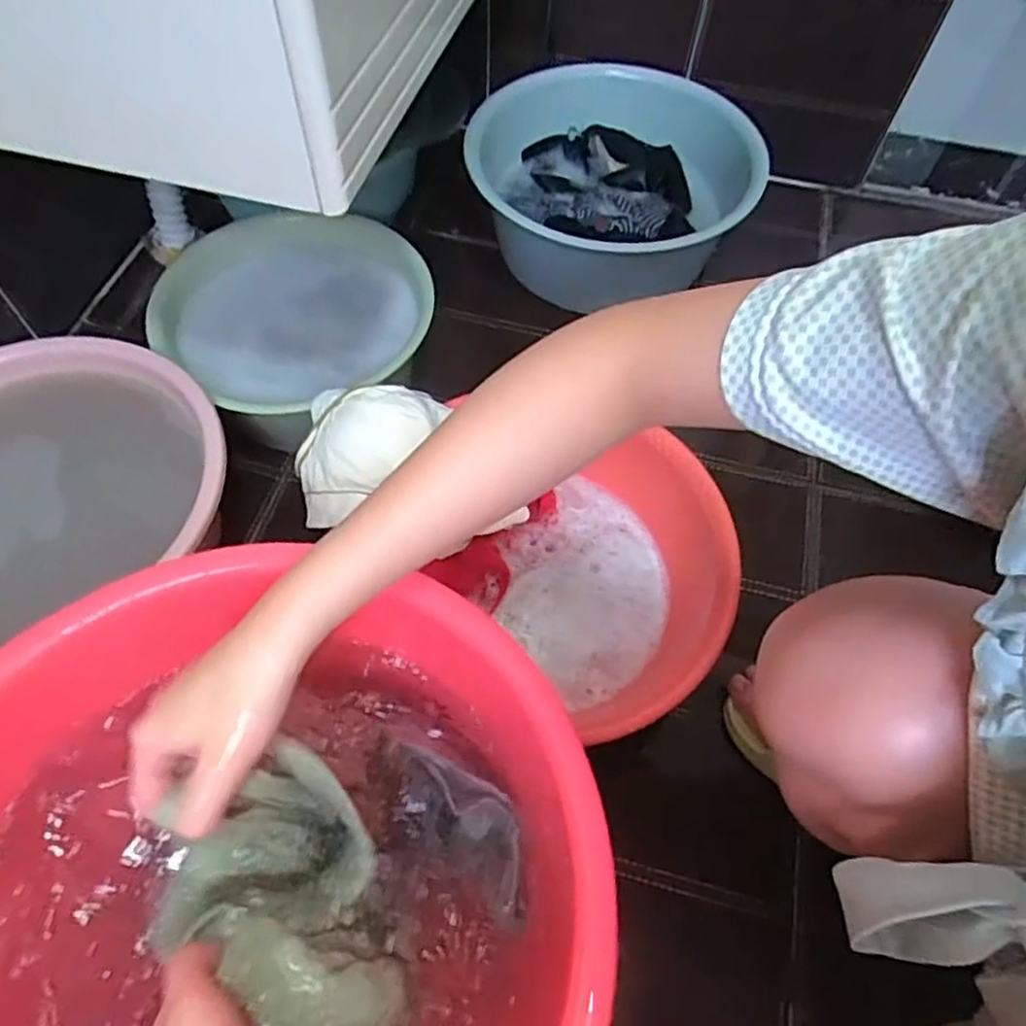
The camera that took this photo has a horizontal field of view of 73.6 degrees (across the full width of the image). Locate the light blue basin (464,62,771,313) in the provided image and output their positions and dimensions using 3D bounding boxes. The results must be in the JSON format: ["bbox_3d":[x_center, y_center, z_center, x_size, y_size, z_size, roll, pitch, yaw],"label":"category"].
[{"bbox_3d":[0.121,-0.442,0.931,0.371,0.143,0.355,1,59,-2],"label":"light blue basin"}]

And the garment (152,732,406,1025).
[{"bbox_3d":[-0.108,0.206,0.360,0.139,0.077,0.112,29,62,14],"label":"garment"}]

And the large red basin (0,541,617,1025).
[{"bbox_3d":[-0.147,0.216,0.363,0.329,0.131,0.339,1,59,-2],"label":"large red basin"}]

